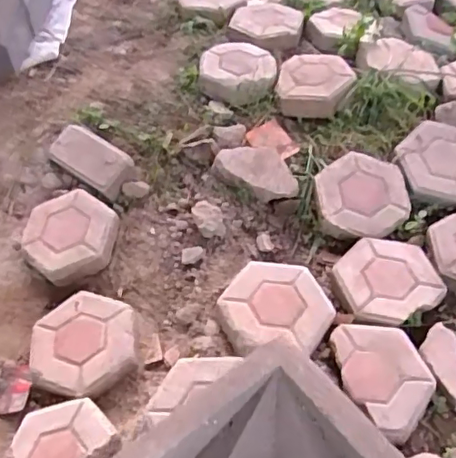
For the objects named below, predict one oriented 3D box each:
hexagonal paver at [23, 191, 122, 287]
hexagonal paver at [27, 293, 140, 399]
[{"bbox_3d":[-0.350,0.004,1.286,0.198,0.057,0.220,-33,55,-21],"label":"hexagonal paver"},{"bbox_3d":[-0.273,0.222,1.127,0.213,0.042,0.201,21,55,21],"label":"hexagonal paver"}]

